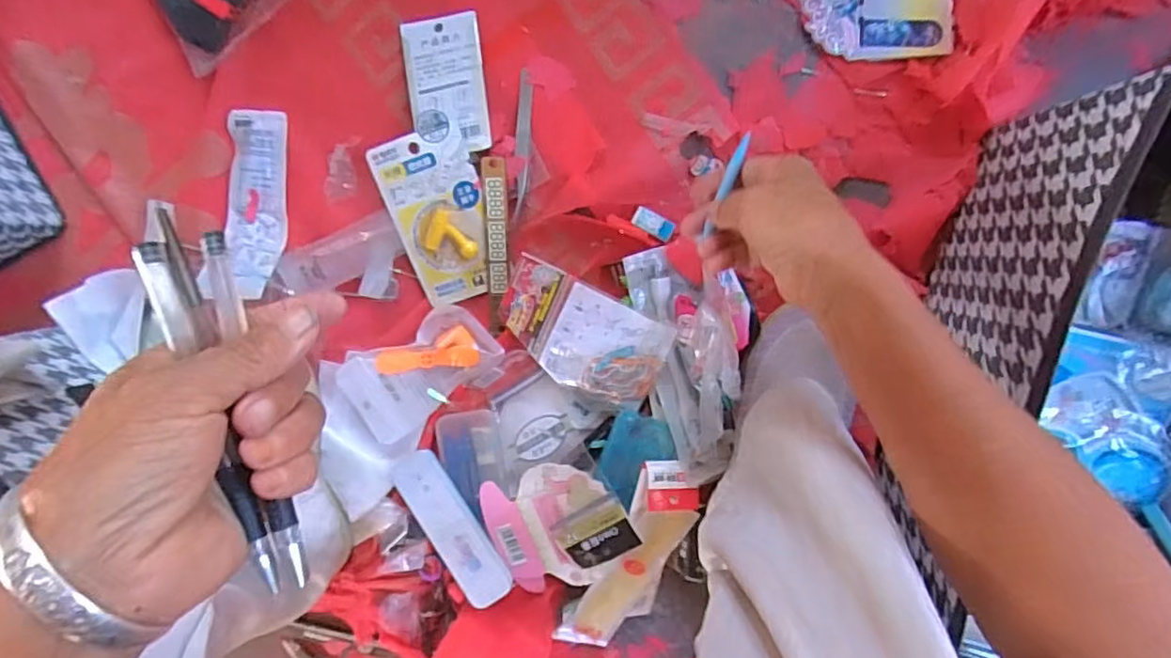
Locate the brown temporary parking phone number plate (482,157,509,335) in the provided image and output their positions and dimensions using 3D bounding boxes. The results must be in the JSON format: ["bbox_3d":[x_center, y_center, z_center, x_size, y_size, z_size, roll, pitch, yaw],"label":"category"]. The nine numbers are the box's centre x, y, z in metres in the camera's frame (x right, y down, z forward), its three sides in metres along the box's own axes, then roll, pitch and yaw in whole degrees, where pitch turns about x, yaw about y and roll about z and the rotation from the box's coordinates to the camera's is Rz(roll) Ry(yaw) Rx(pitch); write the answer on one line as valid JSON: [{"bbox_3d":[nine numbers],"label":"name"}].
[{"bbox_3d":[-0.074,-0.068,0.518,0.019,0.014,0.143,1,98,5],"label":"brown temporary parking phone number plate"}]

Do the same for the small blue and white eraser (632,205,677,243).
[{"bbox_3d":[0.056,-0.086,0.508,0.034,0.010,0.017,29,100,1],"label":"small blue and white eraser"}]

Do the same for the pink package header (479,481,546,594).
[{"bbox_3d":[-0.061,0.179,0.531,0.031,0.007,0.103,-23,95,8],"label":"pink package header"}]

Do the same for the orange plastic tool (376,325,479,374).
[{"bbox_3d":[-0.135,0.018,0.535,0.083,0.020,0.033,-4,97,6],"label":"orange plastic tool"}]

